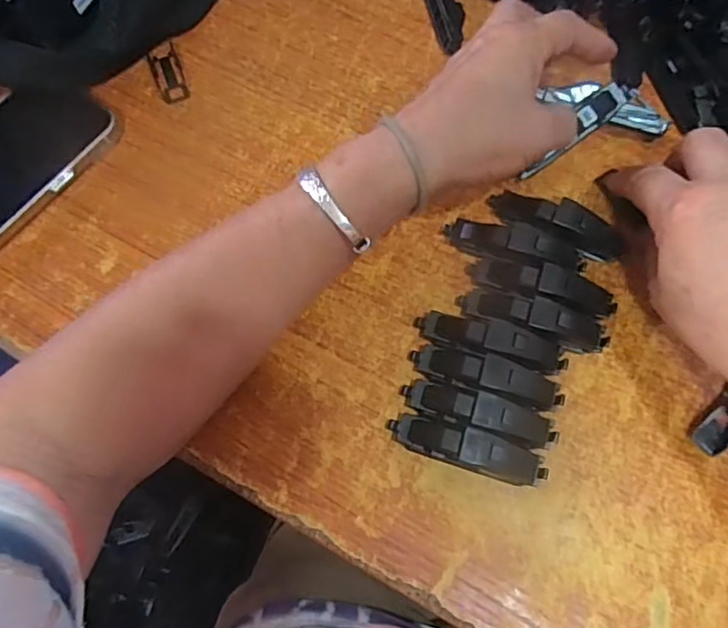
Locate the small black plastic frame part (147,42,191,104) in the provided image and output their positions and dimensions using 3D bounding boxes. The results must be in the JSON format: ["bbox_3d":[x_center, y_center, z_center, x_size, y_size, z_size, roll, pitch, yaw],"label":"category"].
[{"bbox_3d":[-0.131,-0.161,0.387,0.019,0.004,0.044,-20,73,-4],"label":"small black plastic frame part"}]

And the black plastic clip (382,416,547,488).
[{"bbox_3d":[0.053,0.070,0.299,0.082,0.021,0.019,16,74,7],"label":"black plastic clip"}]

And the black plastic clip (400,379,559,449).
[{"bbox_3d":[0.061,0.052,0.305,0.082,0.021,0.019,16,74,7],"label":"black plastic clip"}]

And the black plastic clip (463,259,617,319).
[{"bbox_3d":[0.101,-0.016,0.324,0.082,0.026,0.021,14,73,7],"label":"black plastic clip"}]

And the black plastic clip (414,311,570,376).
[{"bbox_3d":[0.070,0.015,0.317,0.082,0.022,0.019,16,74,7],"label":"black plastic clip"}]

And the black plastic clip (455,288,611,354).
[{"bbox_3d":[0.094,0.002,0.321,0.083,0.022,0.021,15,73,7],"label":"black plastic clip"}]

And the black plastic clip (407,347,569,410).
[{"bbox_3d":[0.066,0.034,0.310,0.081,0.022,0.021,13,73,7],"label":"black plastic clip"}]

